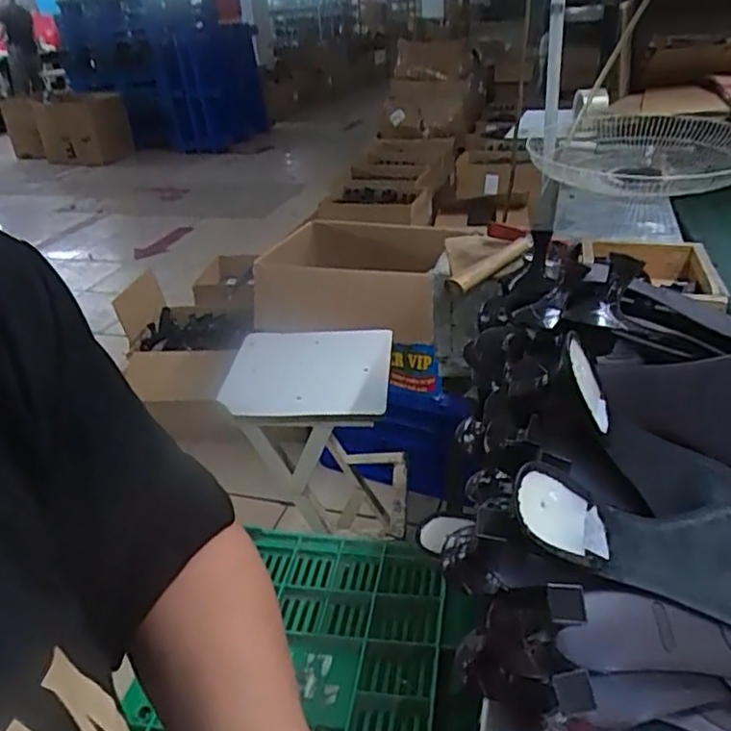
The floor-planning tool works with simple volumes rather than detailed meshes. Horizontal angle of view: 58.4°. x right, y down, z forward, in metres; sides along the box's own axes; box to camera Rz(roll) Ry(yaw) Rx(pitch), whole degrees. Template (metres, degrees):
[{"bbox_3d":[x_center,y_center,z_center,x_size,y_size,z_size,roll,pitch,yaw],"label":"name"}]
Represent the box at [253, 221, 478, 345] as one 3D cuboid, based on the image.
[{"bbox_3d":[-0.005,-0.251,1.697,0.478,0.194,0.427,8,32,20],"label":"box"}]

